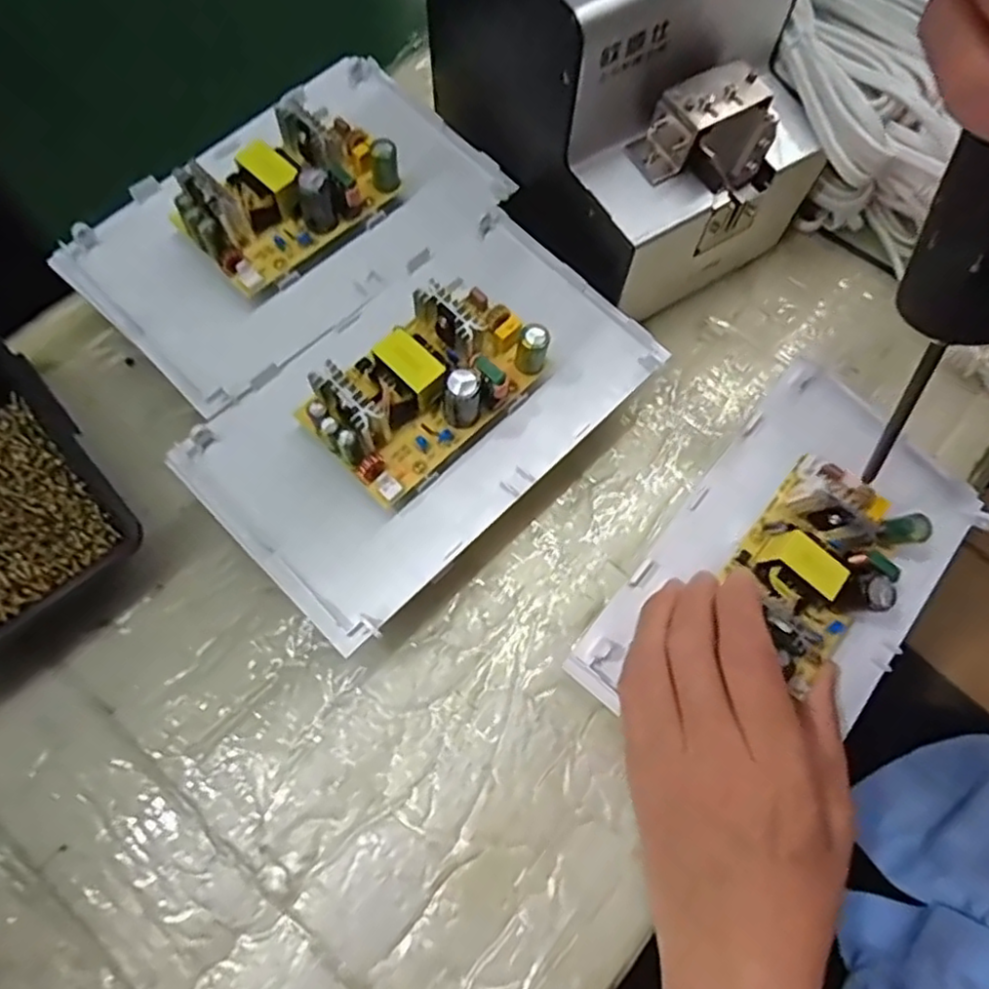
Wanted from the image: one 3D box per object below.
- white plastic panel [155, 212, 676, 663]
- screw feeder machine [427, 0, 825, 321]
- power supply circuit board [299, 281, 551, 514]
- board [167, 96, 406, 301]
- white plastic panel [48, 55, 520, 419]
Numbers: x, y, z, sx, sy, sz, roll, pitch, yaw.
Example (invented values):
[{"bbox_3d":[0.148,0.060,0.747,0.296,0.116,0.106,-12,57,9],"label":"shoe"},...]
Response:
[{"bbox_3d":[-0.029,-0.041,0.303,0.118,0.009,0.199,43,74,14],"label":"white plastic panel"},{"bbox_3d":[0.068,-0.205,0.334,0.138,0.143,0.172,-30,73,-11],"label":"screw feeder machine"},{"bbox_3d":[-0.030,-0.048,0.287,0.098,0.037,0.058,-43,75,-15],"label":"power supply circuit board"},{"bbox_3d":[-0.100,-0.145,0.320,0.055,0.036,0.101,42,75,15],"label":"board"},{"bbox_3d":[-0.098,-0.138,0.331,0.200,0.011,0.122,-42,75,-15],"label":"white plastic panel"}]

